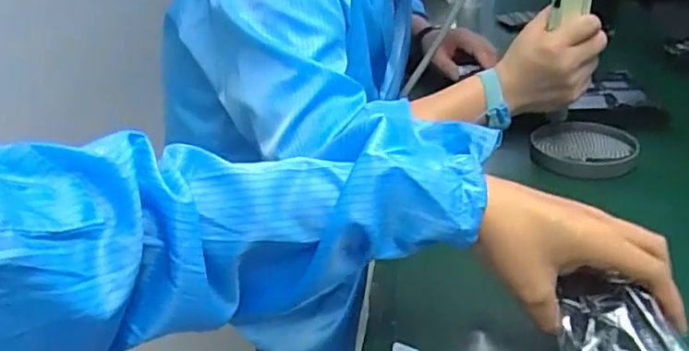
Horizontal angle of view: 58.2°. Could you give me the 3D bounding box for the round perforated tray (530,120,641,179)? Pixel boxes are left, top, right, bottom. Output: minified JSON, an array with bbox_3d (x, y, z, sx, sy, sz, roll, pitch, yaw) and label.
[{"bbox_3d":[0.277,-0.032,0.715,0.124,0.015,0.114,-3,27,1],"label":"round perforated tray"}]

